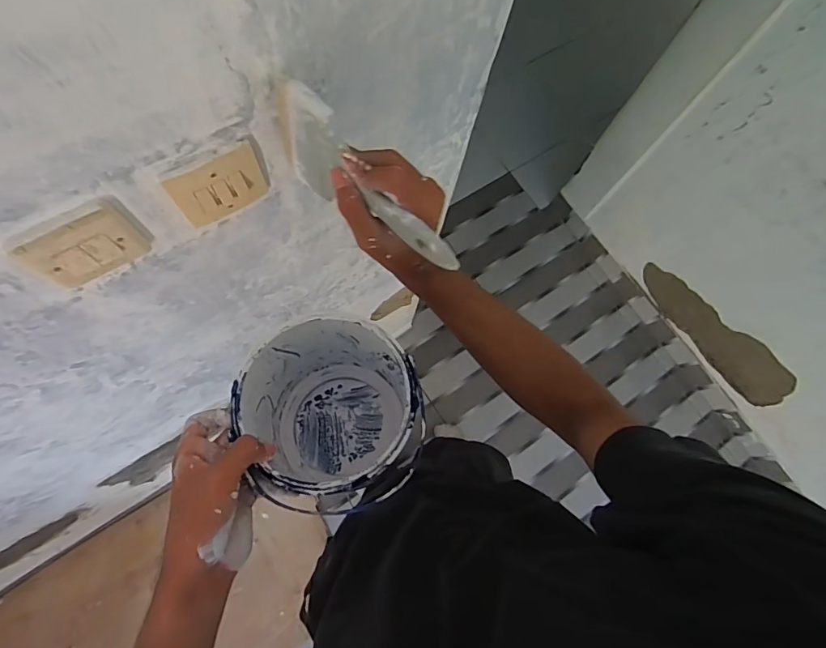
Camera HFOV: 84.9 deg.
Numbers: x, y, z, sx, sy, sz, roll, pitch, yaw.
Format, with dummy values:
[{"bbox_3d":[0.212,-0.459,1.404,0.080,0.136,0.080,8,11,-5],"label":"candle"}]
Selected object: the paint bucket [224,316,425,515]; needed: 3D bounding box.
[{"bbox_3d":[-0.080,0.085,0.465,0.155,0.191,0.156,-6,83,-6],"label":"paint bucket"}]

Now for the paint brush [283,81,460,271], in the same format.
[{"bbox_3d":[-0.038,-0.106,0.368,0.179,0.088,0.031,42,81,-2],"label":"paint brush"}]

